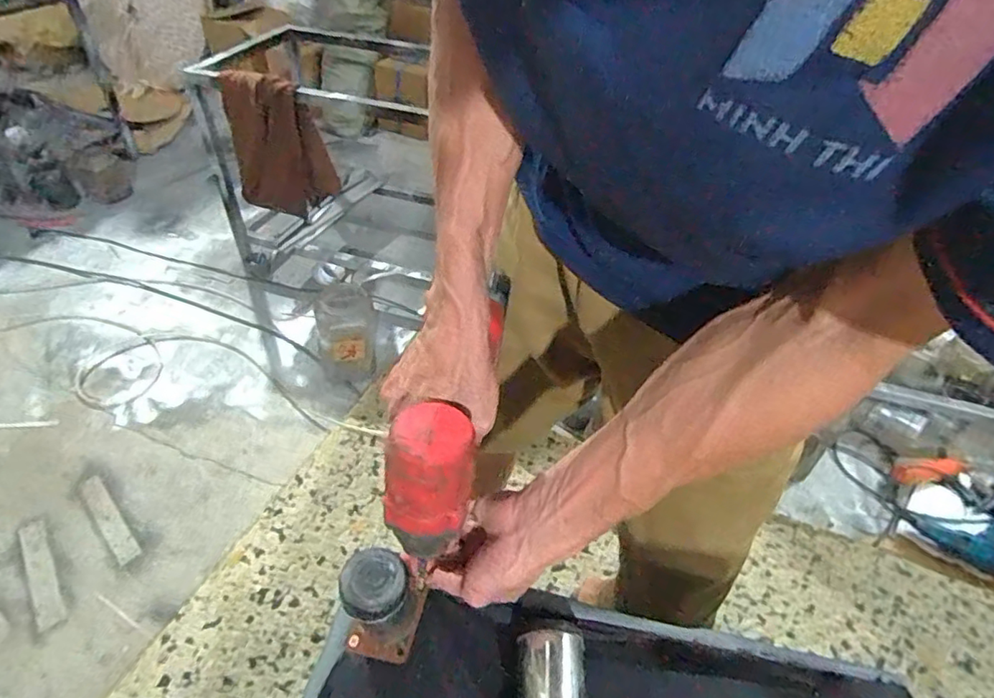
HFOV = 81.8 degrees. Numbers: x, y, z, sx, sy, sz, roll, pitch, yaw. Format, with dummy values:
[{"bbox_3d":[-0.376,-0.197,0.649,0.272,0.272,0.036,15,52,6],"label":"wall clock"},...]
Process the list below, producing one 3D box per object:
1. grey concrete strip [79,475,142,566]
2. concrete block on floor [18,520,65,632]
[{"bbox_3d":[-0.829,0.361,1.227,0.270,0.011,0.042,31,51,34],"label":"grey concrete strip"},{"bbox_3d":[-0.905,0.437,1.137,0.046,0.011,0.251,-27,52,-28],"label":"concrete block on floor"}]

